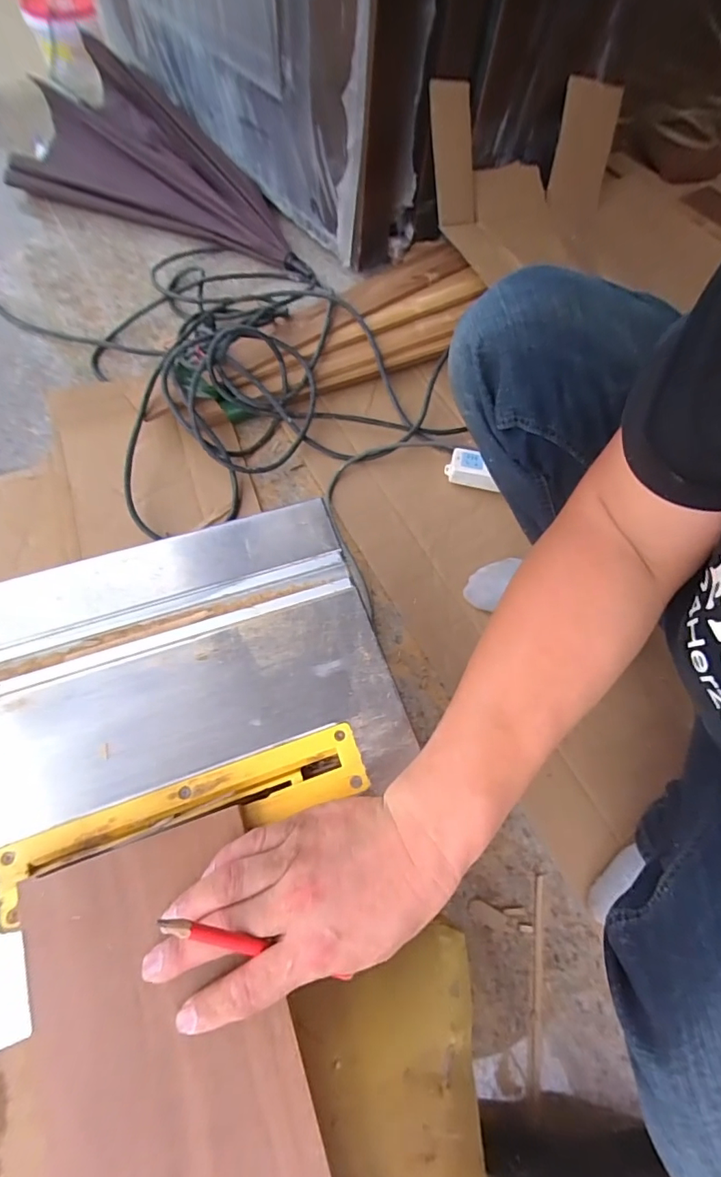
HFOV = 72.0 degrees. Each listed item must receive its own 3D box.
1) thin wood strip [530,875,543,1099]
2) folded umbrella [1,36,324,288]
[{"bbox_3d":[0.197,0.435,0.553,0.009,0.007,0.200,9,66,3],"label":"thin wood strip"},{"bbox_3d":[-0.498,-0.903,1.072,0.382,0.078,0.859,-35,71,-16],"label":"folded umbrella"}]

